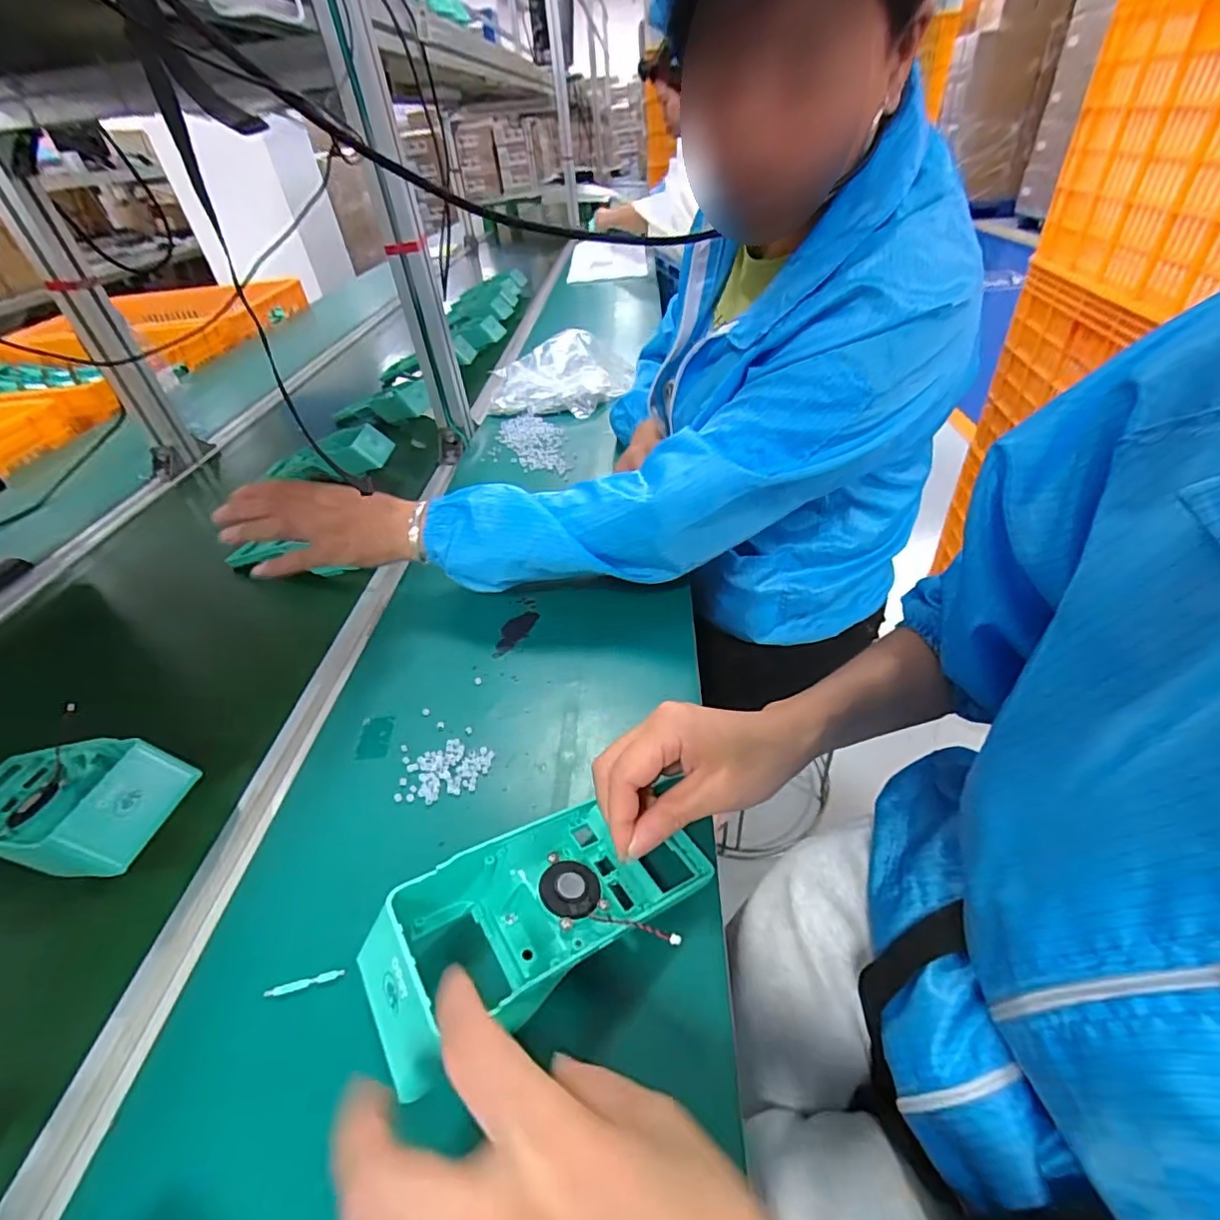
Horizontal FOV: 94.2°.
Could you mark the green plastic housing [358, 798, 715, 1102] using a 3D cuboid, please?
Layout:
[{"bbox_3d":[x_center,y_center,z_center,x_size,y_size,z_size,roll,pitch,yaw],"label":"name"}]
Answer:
[{"bbox_3d":[-0.037,0.157,0.310,0.183,0.050,0.084,-24,43,-21],"label":"green plastic housing"}]

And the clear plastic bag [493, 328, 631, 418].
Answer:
[{"bbox_3d":[-0.084,-0.410,0.971,0.236,0.079,0.180,5,43,11],"label":"clear plastic bag"}]

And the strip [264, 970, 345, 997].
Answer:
[{"bbox_3d":[-0.167,0.203,0.309,0.041,0.004,0.004,-12,40,-8],"label":"strip"}]

